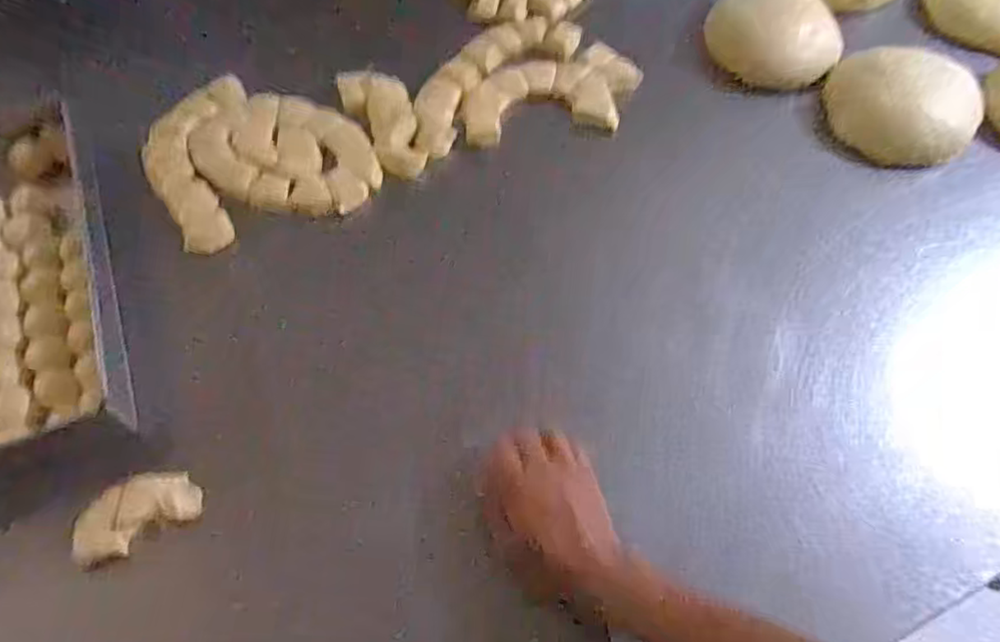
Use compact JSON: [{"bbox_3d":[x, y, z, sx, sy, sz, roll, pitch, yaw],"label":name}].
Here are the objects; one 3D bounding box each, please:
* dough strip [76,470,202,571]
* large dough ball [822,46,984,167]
[{"bbox_3d":[-0.296,0.156,0.518,0.090,0.023,0.048,-29,64,-17],"label":"dough strip"},{"bbox_3d":[0.500,-0.270,0.796,0.138,0.064,0.177,-37,67,-20],"label":"large dough ball"}]

